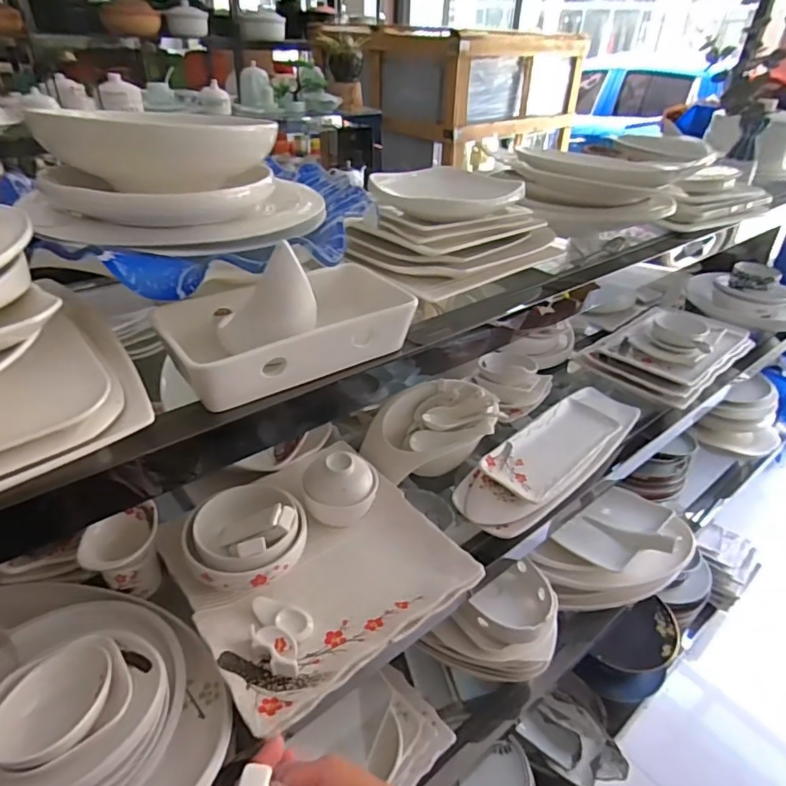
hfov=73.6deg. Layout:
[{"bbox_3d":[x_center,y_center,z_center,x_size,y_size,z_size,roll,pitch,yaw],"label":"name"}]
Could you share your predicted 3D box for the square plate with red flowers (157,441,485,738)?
[{"bbox_3d":[-0.106,0.221,0.709,0.320,0.039,0.327,-22,42,-32],"label":"square plate with red flowers"}]

